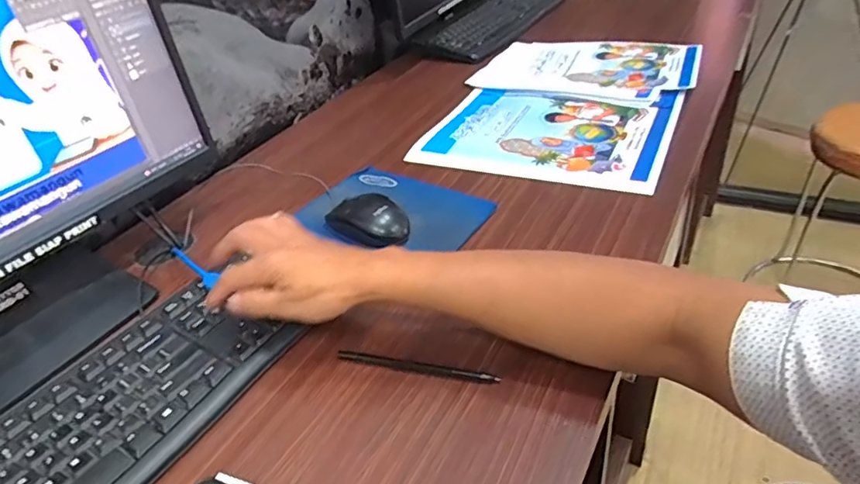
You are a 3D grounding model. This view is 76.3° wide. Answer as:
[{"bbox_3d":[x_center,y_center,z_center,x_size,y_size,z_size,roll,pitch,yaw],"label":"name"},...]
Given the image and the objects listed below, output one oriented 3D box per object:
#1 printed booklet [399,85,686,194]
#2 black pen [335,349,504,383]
[{"bbox_3d":[0.158,-0.165,0.777,0.339,0.009,0.269,12,40,24],"label":"printed booklet"},{"bbox_3d":[-0.012,0.103,0.450,0.137,0.008,0.009,4,38,15],"label":"black pen"}]

